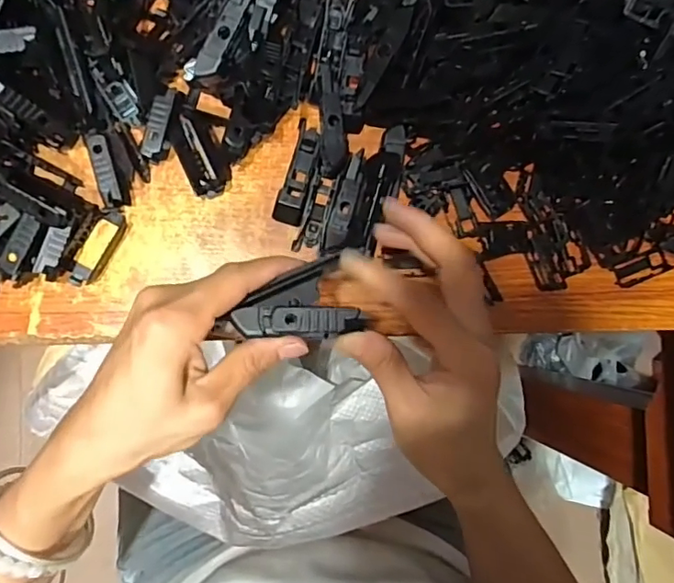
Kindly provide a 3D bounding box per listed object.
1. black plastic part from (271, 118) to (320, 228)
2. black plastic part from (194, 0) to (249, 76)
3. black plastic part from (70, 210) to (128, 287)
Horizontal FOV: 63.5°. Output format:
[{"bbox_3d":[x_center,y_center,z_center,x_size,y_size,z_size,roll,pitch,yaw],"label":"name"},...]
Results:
[{"bbox_3d":[-0.024,-0.077,0.354,0.018,0.014,0.068,15,86,-6],"label":"black plastic part"},{"bbox_3d":[-0.066,-0.151,0.317,0.012,0.004,0.055,30,99,-5],"label":"black plastic part"},{"bbox_3d":[-0.152,-0.027,0.343,0.021,0.006,0.052,31,85,-5],"label":"black plastic part"}]

